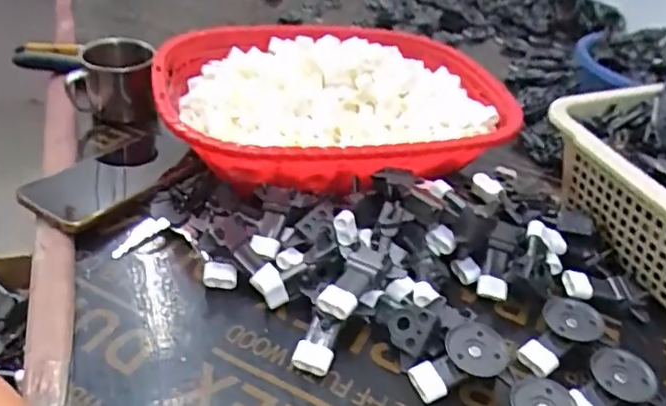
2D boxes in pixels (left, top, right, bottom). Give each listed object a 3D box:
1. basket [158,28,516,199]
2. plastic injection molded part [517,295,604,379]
[{"bbox_3d":[-0.002,-0.122,0.655,0.358,0.083,0.327,0,37,0],"label":"basket"},{"bbox_3d":[0.171,0.098,0.454,0.071,0.016,0.041,-39,49,-19],"label":"plastic injection molded part"}]

